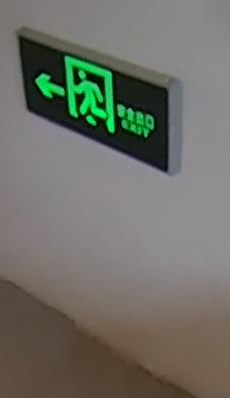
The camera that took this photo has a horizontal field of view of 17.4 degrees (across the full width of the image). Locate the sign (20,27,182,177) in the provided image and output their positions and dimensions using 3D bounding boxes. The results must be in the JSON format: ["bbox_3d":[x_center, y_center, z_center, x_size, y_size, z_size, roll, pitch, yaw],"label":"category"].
[{"bbox_3d":[-0.031,-0.155,1.183,0.344,0.158,0.036,24,42,37],"label":"sign"}]

